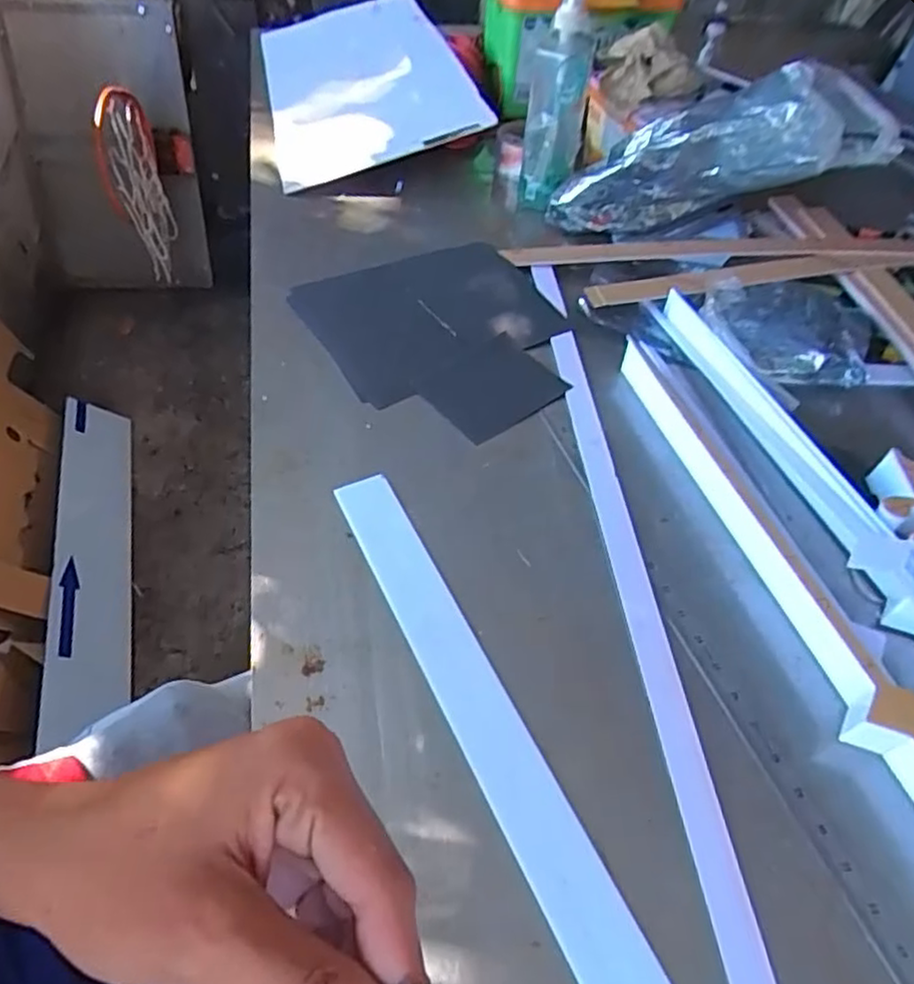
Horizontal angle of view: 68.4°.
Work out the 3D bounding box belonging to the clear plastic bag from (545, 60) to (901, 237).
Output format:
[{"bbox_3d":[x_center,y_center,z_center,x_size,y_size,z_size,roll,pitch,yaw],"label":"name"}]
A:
[{"bbox_3d":[0.314,-0.418,0.845,0.391,0.145,0.111,-6,45,32],"label":"clear plastic bag"}]

